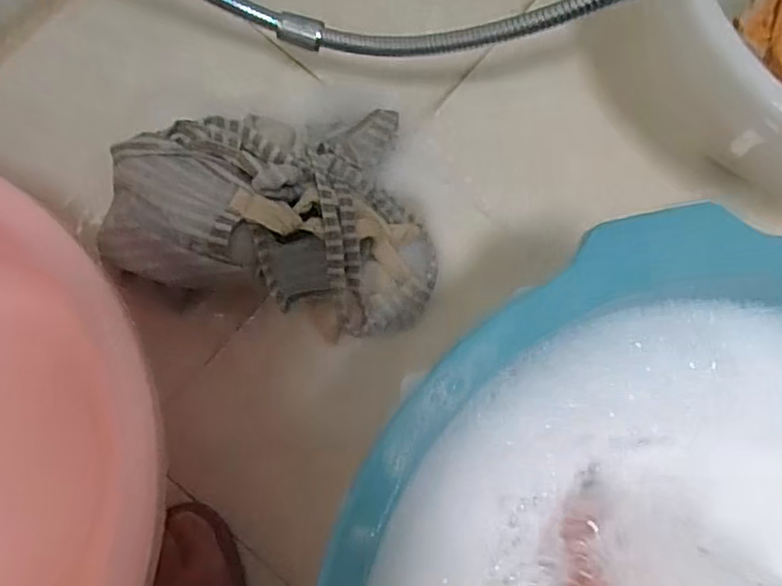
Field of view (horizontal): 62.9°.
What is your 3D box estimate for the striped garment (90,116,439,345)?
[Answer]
[{"bbox_3d":[-0.082,-0.051,0.451,0.219,0.092,0.161,-5,79,-2],"label":"striped garment"}]

